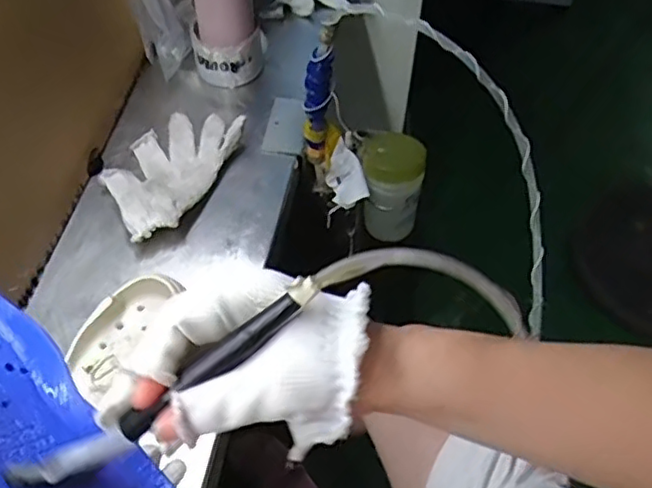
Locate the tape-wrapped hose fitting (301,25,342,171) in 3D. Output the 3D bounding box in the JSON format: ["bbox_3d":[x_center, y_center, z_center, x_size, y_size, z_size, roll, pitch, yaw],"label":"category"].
[{"bbox_3d":[-0.004,-0.142,0.649,0.038,0.193,0.030,2,55,0],"label":"tape-wrapped hose fitting"}]

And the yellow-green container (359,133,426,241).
[{"bbox_3d":[0.080,-0.071,0.816,0.076,0.143,0.081,1,55,-1],"label":"yellow-green container"}]

